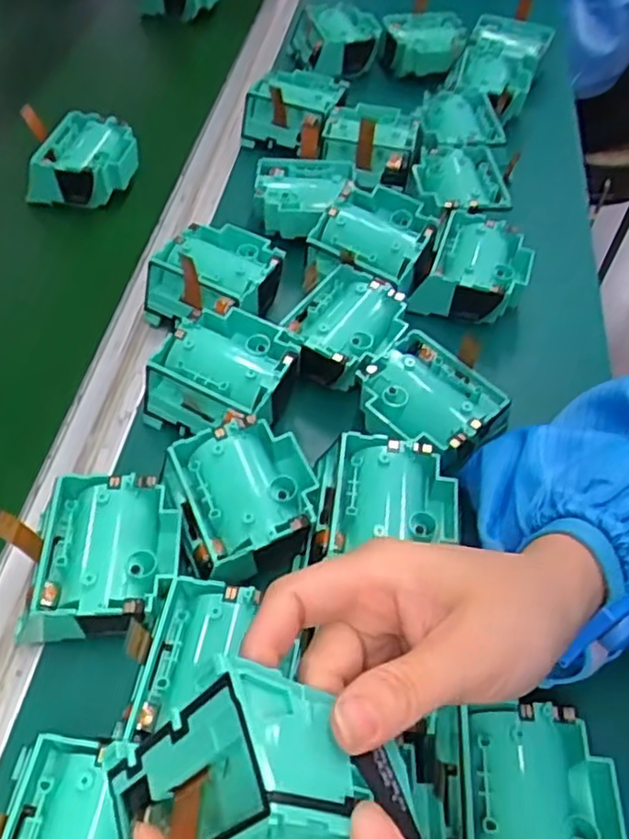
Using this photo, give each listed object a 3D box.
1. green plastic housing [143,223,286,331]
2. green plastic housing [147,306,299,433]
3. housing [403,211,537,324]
[{"bbox_3d":[-0.066,-0.094,0.461,0.079,0.045,0.077,20,55,11],"label":"green plastic housing"},{"bbox_3d":[-0.052,-0.023,0.408,0.081,0.047,0.073,22,55,13],"label":"green plastic housing"},{"bbox_3d":[0.115,-0.103,0.471,0.063,0.032,0.080,23,55,14],"label":"housing"}]

